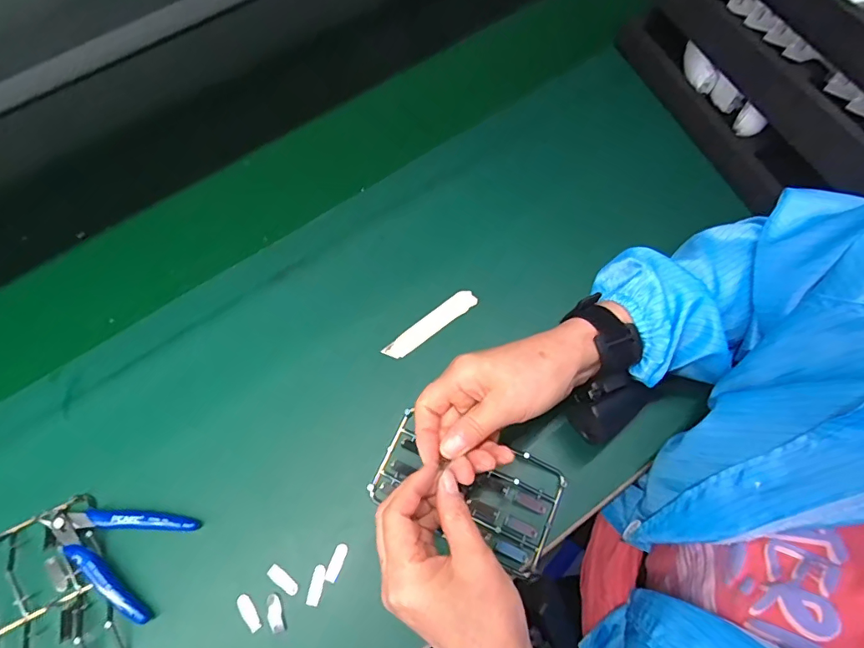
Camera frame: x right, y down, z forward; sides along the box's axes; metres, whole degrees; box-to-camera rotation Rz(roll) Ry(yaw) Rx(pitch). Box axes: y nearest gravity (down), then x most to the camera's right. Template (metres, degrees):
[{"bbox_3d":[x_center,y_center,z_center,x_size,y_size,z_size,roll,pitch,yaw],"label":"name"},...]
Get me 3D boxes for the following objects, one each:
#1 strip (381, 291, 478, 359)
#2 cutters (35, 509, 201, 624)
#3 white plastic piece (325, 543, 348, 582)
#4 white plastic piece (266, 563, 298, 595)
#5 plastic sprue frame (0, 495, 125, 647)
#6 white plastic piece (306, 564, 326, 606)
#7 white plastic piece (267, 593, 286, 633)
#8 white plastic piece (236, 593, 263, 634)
[{"bbox_3d":[0.000,0.001,0.453,0.101,0.007,0.020,-36,71,-12],"label":"strip"},{"bbox_3d":[-0.261,0.180,0.382,0.110,0.017,0.077,18,70,9],"label":"cutters"},{"bbox_3d":[-0.077,0.192,0.377,0.010,0.004,0.028,18,70,9],"label":"white plastic piece"},{"bbox_3d":[-0.119,0.205,0.375,0.028,0.004,0.010,33,73,14],"label":"white plastic piece"},{"bbox_3d":[-0.301,0.220,0.367,0.092,0.016,0.147,-23,69,-7],"label":"plastic sprue frame"},{"bbox_3d":[-0.091,0.207,0.372,0.010,0.004,0.028,9,68,6],"label":"white plastic piece"},{"bbox_3d":[-0.123,0.226,0.365,0.011,0.004,0.027,-24,67,-7],"label":"white plastic piece"},{"bbox_3d":[-0.144,0.226,0.367,0.011,0.004,0.028,-32,68,-11],"label":"white plastic piece"}]

